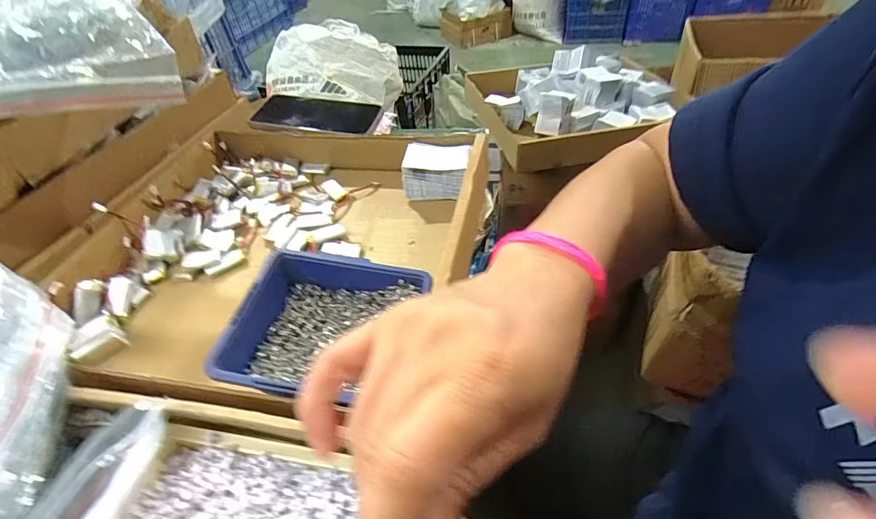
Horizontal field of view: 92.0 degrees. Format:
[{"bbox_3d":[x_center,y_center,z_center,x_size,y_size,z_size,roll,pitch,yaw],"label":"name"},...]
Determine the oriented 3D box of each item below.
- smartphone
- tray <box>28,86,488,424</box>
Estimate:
[{"bbox_3d":[-0.161,-0.193,0.562,0.158,0.010,0.081,7,51,5],"label":"smartphone"},{"bbox_3d":[-0.169,-0.028,0.438,0.393,0.068,0.330,7,47,14],"label":"tray"}]

